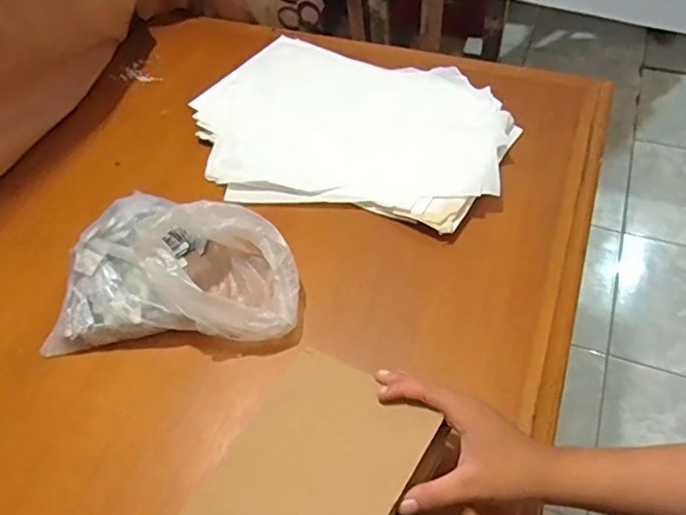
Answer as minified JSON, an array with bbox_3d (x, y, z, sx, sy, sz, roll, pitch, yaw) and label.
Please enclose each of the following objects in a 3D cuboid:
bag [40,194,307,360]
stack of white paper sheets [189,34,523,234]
[{"bbox_3d":[-0.184,-0.008,0.628,0.266,0.107,0.191,-2,55,3],"label":"bag"},{"bbox_3d":[0.007,-0.190,0.790,0.426,0.031,0.313,12,57,13],"label":"stack of white paper sheets"}]

